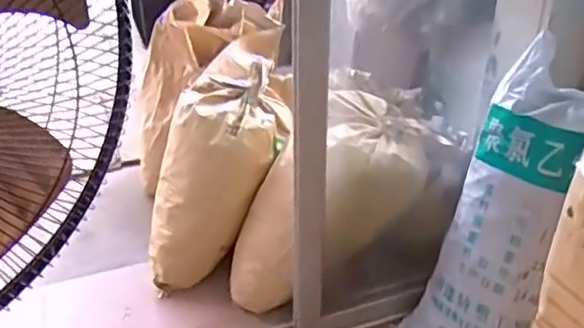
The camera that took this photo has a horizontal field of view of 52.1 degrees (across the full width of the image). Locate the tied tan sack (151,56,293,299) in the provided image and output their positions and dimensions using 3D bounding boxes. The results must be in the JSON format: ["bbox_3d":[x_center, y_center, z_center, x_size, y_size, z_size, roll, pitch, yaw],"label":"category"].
[{"bbox_3d":[-0.198,0.028,1.547,0.271,0.620,0.233,28,10,38],"label":"tied tan sack"}]

